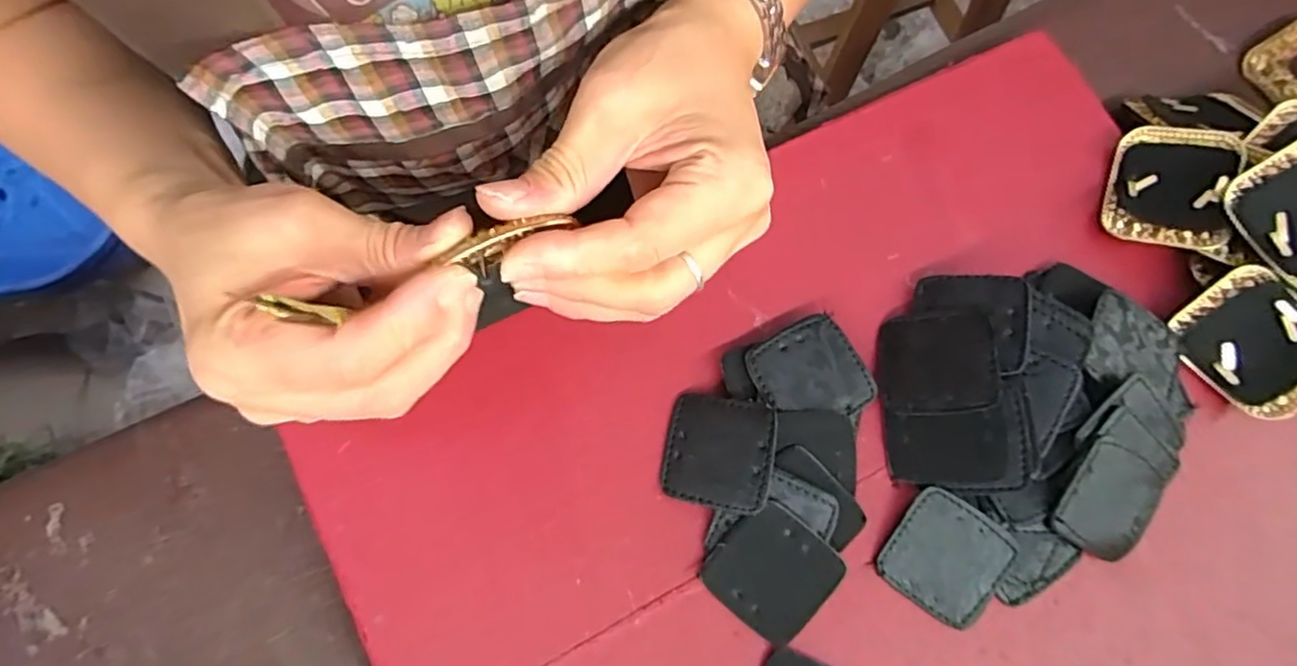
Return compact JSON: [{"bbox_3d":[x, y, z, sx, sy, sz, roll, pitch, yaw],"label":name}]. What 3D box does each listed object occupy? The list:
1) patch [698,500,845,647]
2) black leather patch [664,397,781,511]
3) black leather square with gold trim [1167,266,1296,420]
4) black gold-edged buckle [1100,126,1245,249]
[{"bbox_3d":[0.049,0.093,0.250,0.044,0.004,0.044,39,92,4],"label":"patch"},{"bbox_3d":[0.028,0.048,0.257,0.044,0.004,0.042,6,77,22],"label":"black leather patch"},{"bbox_3d":[0.261,0.005,0.272,0.058,0.009,0.046,45,108,16],"label":"black leather square with gold trim"},{"bbox_3d":[0.235,-0.067,0.288,0.046,0.013,0.055,16,78,25],"label":"black gold-edged buckle"}]

